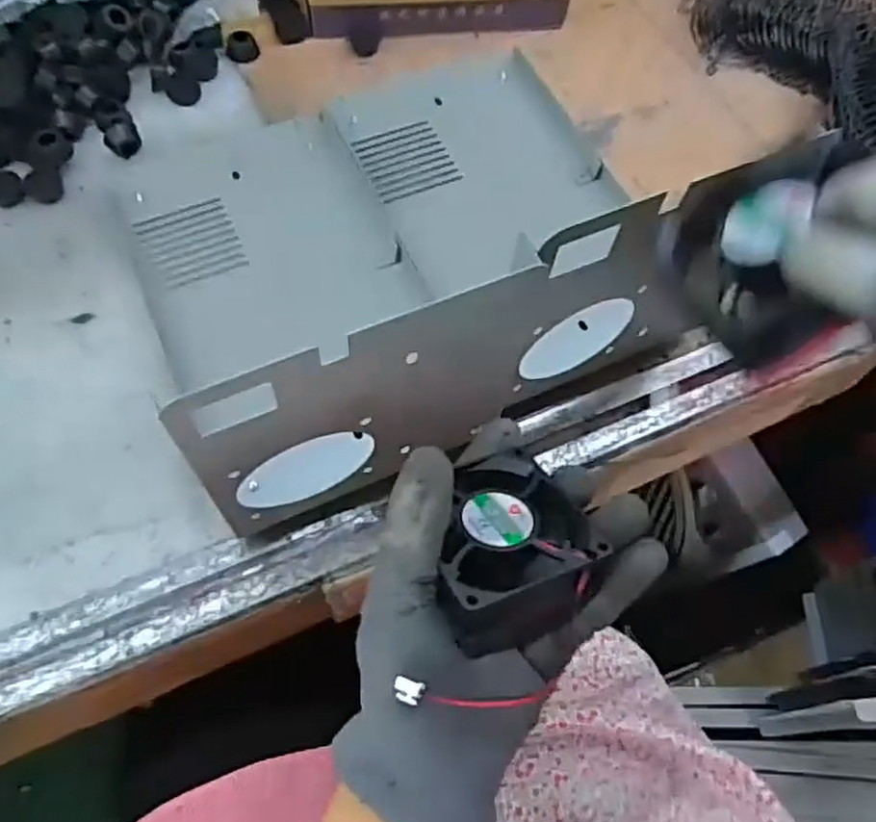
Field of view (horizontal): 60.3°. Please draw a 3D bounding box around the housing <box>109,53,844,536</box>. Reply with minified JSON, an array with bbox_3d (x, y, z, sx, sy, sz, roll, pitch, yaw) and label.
[{"bbox_3d":[-0.024,-0.135,0.419,0.312,0.163,0.275,-24,68,-13],"label":"housing"}]

